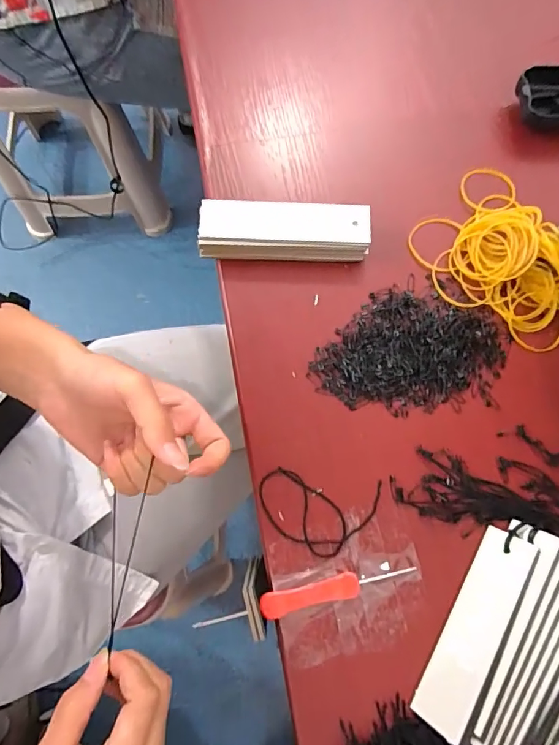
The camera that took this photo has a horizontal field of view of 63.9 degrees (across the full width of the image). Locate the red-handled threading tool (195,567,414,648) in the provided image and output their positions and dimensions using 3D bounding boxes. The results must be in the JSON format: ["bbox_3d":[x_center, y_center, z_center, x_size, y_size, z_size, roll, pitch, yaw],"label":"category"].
[{"bbox_3d":[0.038,0.144,0.298,0.103,0.004,0.015,-13,76,-3],"label":"red-handled threading tool"}]

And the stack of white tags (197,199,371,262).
[{"bbox_3d":[0.004,-0.109,0.347,0.128,0.032,0.035,1,76,0],"label":"stack of white tags"}]

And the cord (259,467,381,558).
[{"bbox_3d":[0.025,0.098,0.310,0.083,0.004,0.053,12,76,3],"label":"cord"}]

